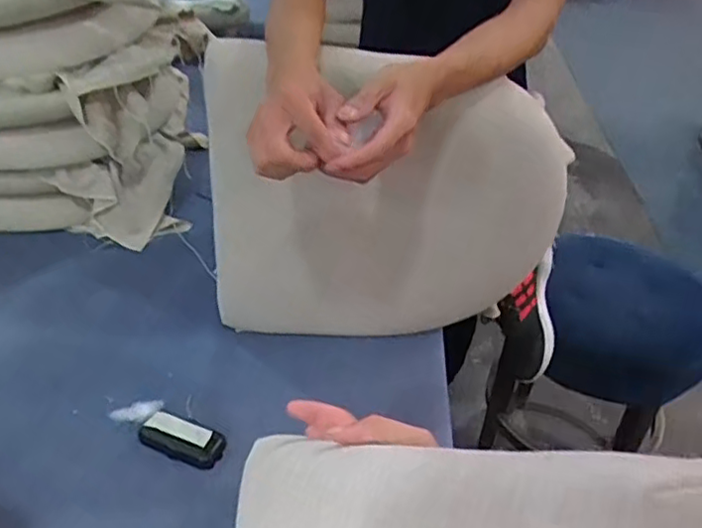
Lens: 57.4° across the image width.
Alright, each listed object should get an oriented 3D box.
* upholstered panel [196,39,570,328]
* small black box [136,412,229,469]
[{"bbox_3d":[0.043,-0.050,0.839,0.443,0.425,0.089,3,41,-2],"label":"upholstered panel"},{"bbox_3d":[-0.212,0.220,0.811,0.110,0.020,0.048,16,40,15],"label":"small black box"}]

